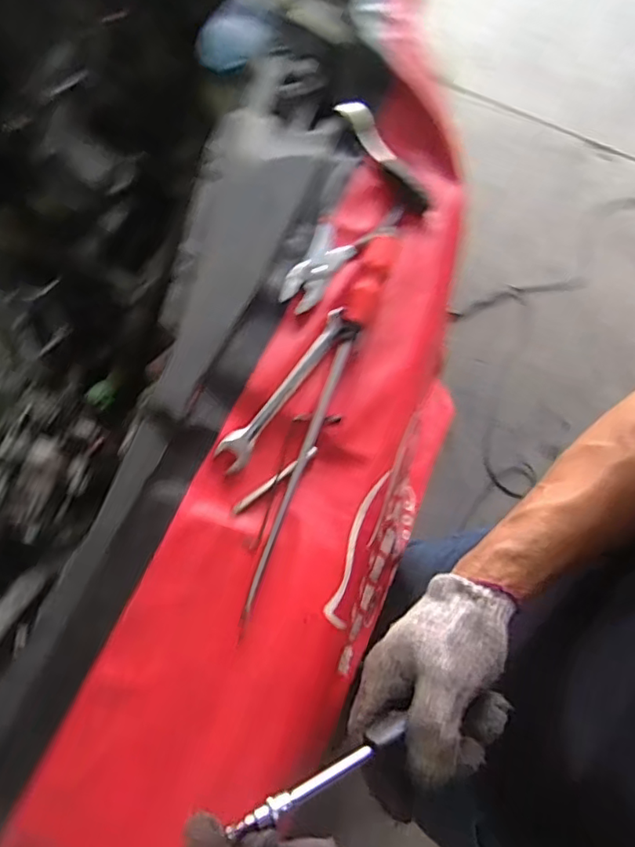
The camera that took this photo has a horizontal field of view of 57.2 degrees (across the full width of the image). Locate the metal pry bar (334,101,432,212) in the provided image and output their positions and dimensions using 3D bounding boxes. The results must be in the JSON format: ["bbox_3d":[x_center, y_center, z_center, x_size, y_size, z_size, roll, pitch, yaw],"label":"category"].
[{"bbox_3d":[0.080,-0.309,0.669,0.028,0.011,0.152,-41,94,-11],"label":"metal pry bar"}]

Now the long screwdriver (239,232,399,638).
[{"bbox_3d":[0.006,-0.005,0.581,0.031,0.031,0.409,20,80,7],"label":"long screwdriver"}]

